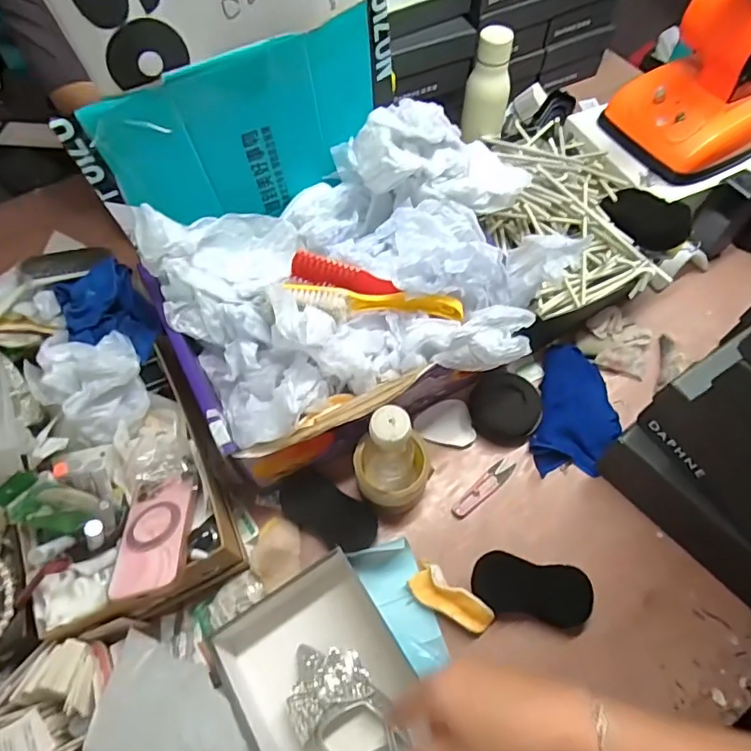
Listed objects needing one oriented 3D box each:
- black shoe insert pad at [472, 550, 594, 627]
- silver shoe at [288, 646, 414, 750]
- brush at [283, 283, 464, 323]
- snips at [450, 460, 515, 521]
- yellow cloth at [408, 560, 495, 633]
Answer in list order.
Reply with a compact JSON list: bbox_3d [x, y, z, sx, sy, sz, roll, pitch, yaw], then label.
[{"bbox_3d":[0.179,0.242,0.587,0.126,0.028,0.063,8,62,4],"label":"black shoe insert pad"},{"bbox_3d":[-0.004,0.362,0.484,0.082,0.053,0.234,-35,49,-17],"label":"silver shoe"},{"bbox_3d":[0.002,-0.083,0.594,0.197,0.042,0.034,1,62,1],"label":"brush"},{"bbox_3d":[0.135,0.143,0.648,0.101,0.009,0.024,-40,69,-19],"label":"snips"},{"bbox_3d":[0.085,0.253,0.582,0.095,0.020,0.041,34,67,16],"label":"yellow cloth"}]

